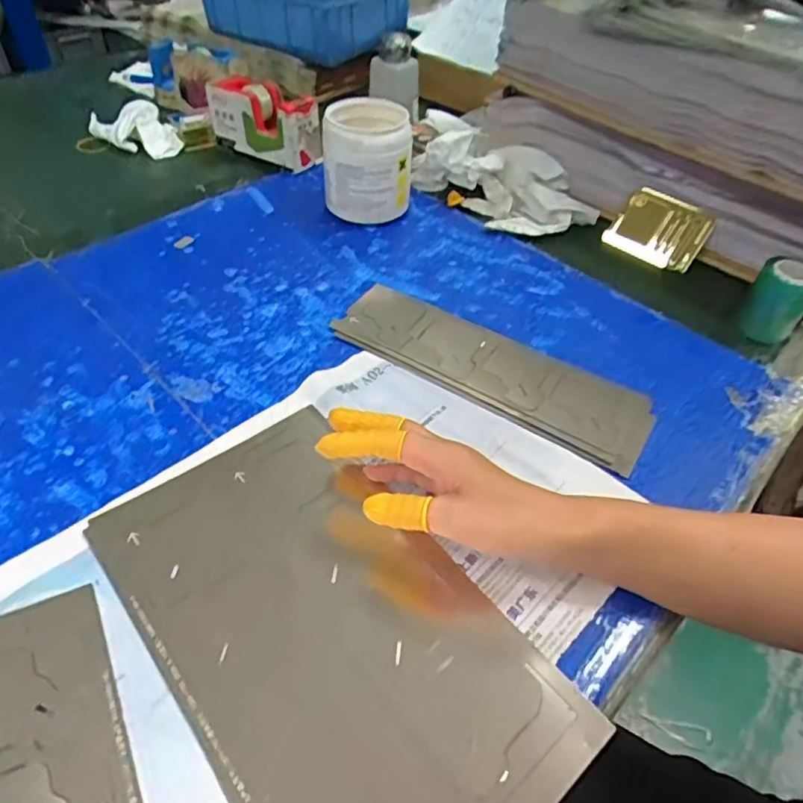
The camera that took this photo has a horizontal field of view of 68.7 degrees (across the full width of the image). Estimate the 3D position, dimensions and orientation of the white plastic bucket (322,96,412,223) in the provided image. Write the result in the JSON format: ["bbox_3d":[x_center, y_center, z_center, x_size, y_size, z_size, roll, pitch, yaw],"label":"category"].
[{"bbox_3d":[-0.038,-0.264,0.652,0.092,0.110,0.086,2,47,-2],"label":"white plastic bucket"}]

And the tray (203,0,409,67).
[{"bbox_3d":[-0.157,-0.607,0.901,0.278,0.082,0.161,29,52,22],"label":"tray"}]

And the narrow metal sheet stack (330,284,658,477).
[{"bbox_3d":[0.079,-0.034,0.514,0.277,0.011,0.091,26,51,20],"label":"narrow metal sheet stack"}]

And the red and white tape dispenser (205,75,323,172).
[{"bbox_3d":[-0.171,-0.350,0.743,0.151,0.078,0.053,26,51,20],"label":"red and white tape dispenser"}]

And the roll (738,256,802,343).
[{"bbox_3d":[0.346,-0.094,0.538,0.040,0.061,0.046,-35,58,-30],"label":"roll"}]

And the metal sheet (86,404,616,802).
[{"bbox_3d":[-0.047,0.132,0.352,0.174,0.008,0.298,-30,56,-27],"label":"metal sheet"}]

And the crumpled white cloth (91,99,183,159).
[{"bbox_3d":[-0.365,-0.369,0.777,0.168,0.042,0.068,29,52,22],"label":"crumpled white cloth"}]

